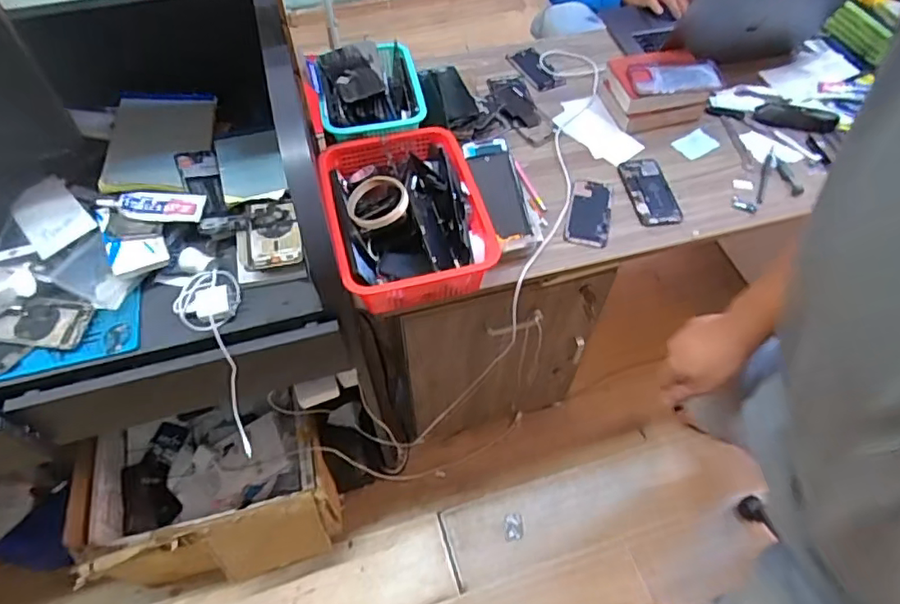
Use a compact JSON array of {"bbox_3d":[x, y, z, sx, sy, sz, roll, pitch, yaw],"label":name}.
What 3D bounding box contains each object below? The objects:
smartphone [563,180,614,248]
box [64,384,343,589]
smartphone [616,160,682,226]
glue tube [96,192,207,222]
[{"bbox_3d":[0.231,-0.150,0.942,0.069,0.006,0.146,11,57,8],"label":"smartphone"},{"bbox_3d":[-0.505,0.439,1.273,0.505,0.338,0.309,-8,56,-5],"label":"box"},{"bbox_3d":[0.337,-0.189,0.967,0.073,0.012,0.146,-7,56,-4],"label":"smartphone"},{"bbox_3d":[-0.435,-0.137,0.832,0.147,0.023,0.045,-2,82,-9],"label":"glue tube"}]

